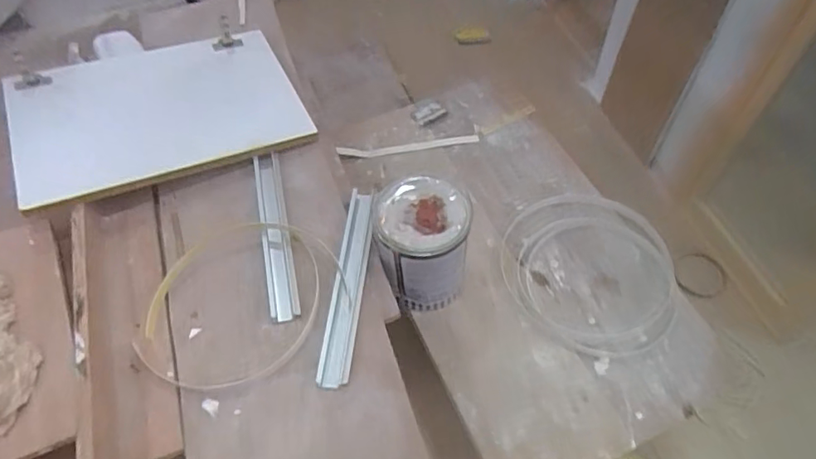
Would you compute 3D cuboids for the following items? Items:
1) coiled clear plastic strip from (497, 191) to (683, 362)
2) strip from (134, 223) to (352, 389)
[{"bbox_3d":[0.340,0.072,1.028,0.314,0.035,0.343,8,59,8],"label":"coiled clear plastic strip"},{"bbox_3d":[-0.250,0.108,0.832,0.295,0.055,0.278,10,59,9],"label":"strip"}]

